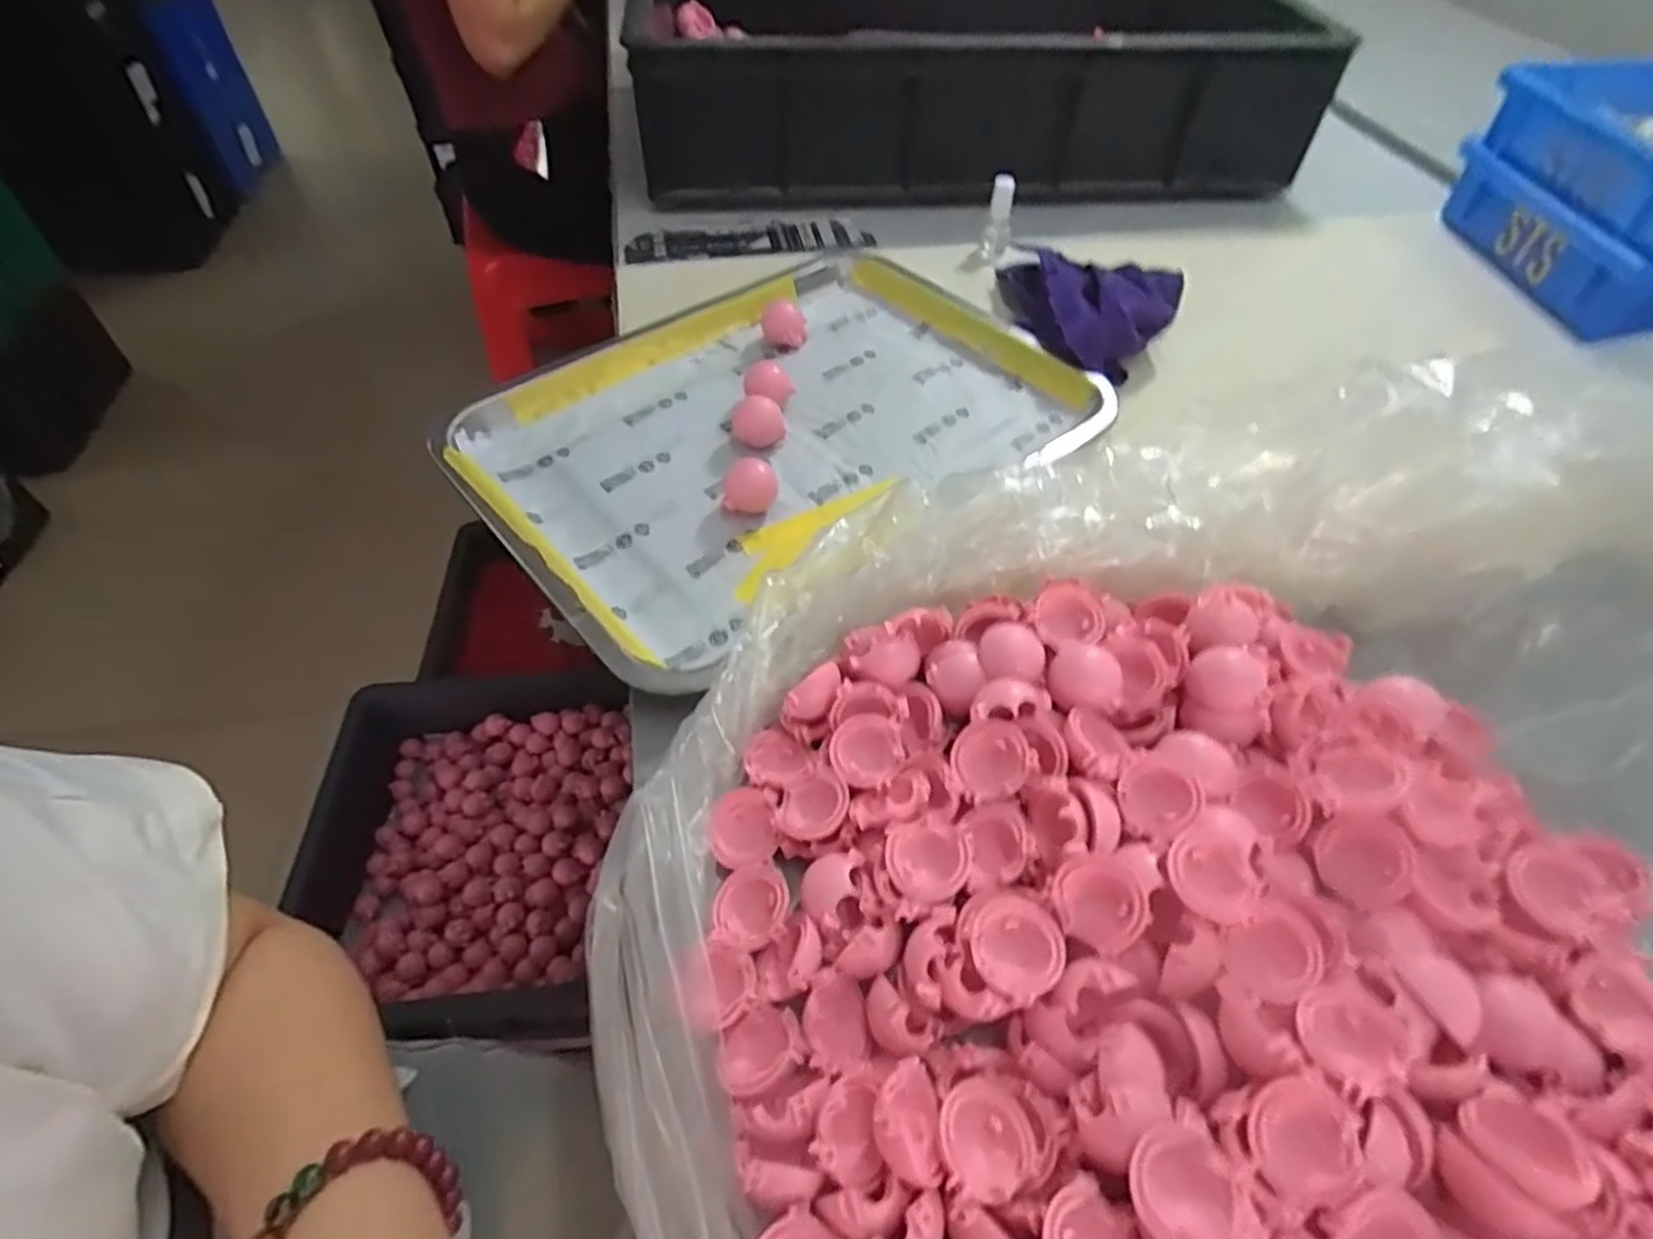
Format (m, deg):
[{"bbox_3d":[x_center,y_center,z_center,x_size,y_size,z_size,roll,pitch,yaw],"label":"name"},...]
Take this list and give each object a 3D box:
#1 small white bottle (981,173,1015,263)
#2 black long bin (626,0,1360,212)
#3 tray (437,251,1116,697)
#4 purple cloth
[{"bbox_3d":[0.140,-0.324,0.616,0.019,0.060,0.015,14,53,10],"label":"small white bottle"},{"bbox_3d":[0.099,-0.563,0.754,0.558,0.124,0.460,-8,52,-8],"label":"black long bin"},{"bbox_3d":[-0.020,-0.125,0.469,0.367,0.028,0.261,-35,60,-25],"label":"tray"},{"bbox_3d":[0.176,-0.222,0.531,0.122,0.050,0.116,21,54,14],"label":"purple cloth"}]

